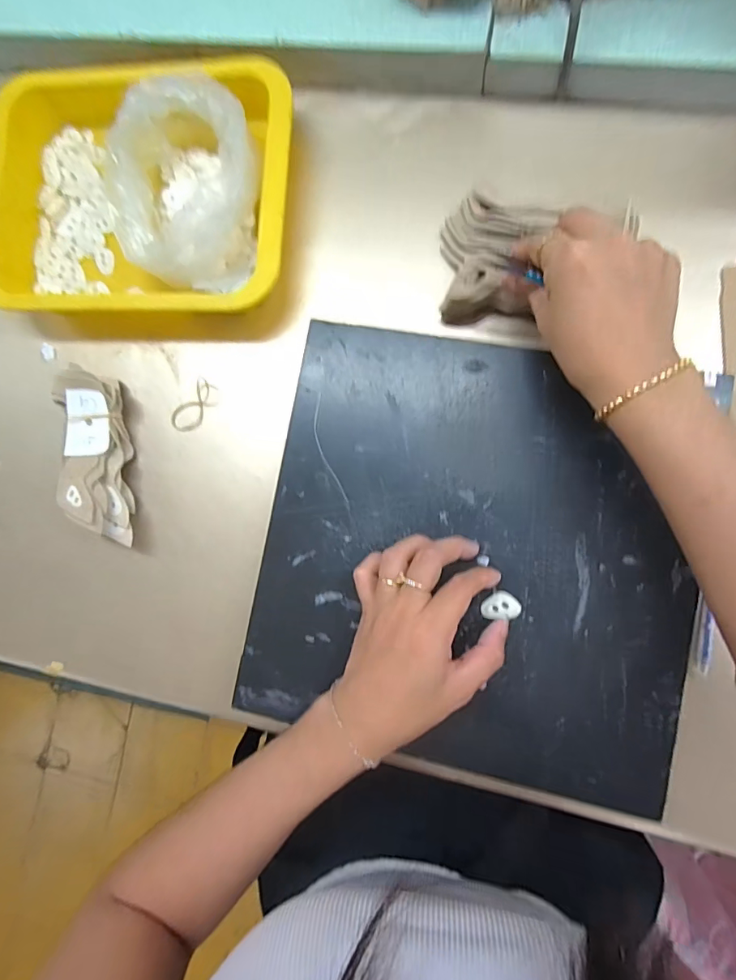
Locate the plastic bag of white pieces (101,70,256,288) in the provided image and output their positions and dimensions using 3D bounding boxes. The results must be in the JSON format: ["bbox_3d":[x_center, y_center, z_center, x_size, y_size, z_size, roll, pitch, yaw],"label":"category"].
[{"bbox_3d":[-0.143,-0.242,0.367,0.109,0.062,0.144,3,87,8],"label":"plastic bag of white pieces"}]

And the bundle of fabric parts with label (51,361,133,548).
[{"bbox_3d":[-0.222,-0.026,0.377,0.049,0.040,0.143,-8,86,7],"label":"bundle of fabric parts with label"}]

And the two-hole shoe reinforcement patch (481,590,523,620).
[{"bbox_3d":[0.093,0.081,0.325,0.027,0.004,0.019,-1,85,6],"label":"two-hole shoe reinforcement patch"}]

